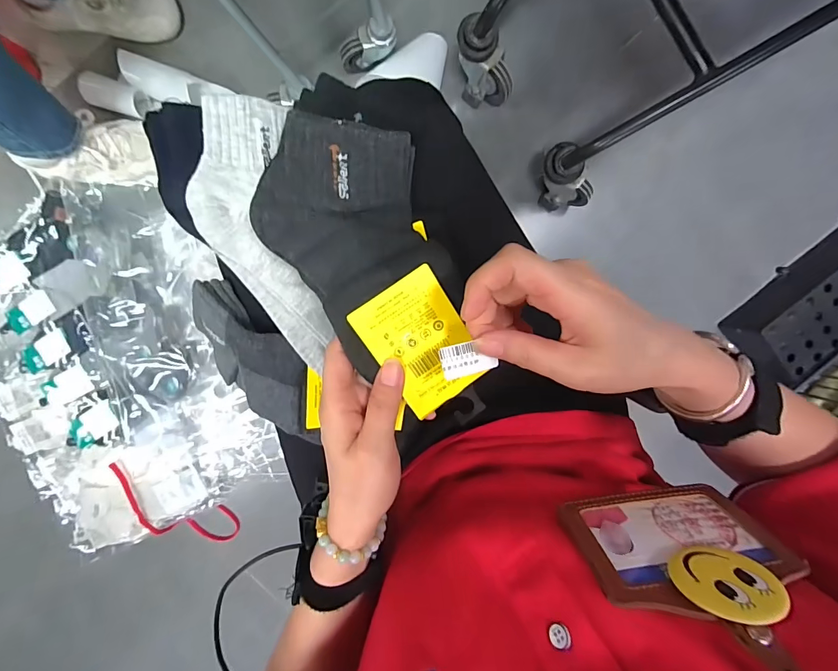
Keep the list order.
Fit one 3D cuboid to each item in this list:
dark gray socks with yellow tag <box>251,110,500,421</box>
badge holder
[{"bbox_3d":[-0.025,-0.043,0.254,0.099,0.055,0.186,-31,86,1],"label":"dark gray socks with yellow tag"},{"bbox_3d":[0.135,0.108,0.211,0.098,0.076,0.005,-6,108,-5],"label":"badge holder"}]

